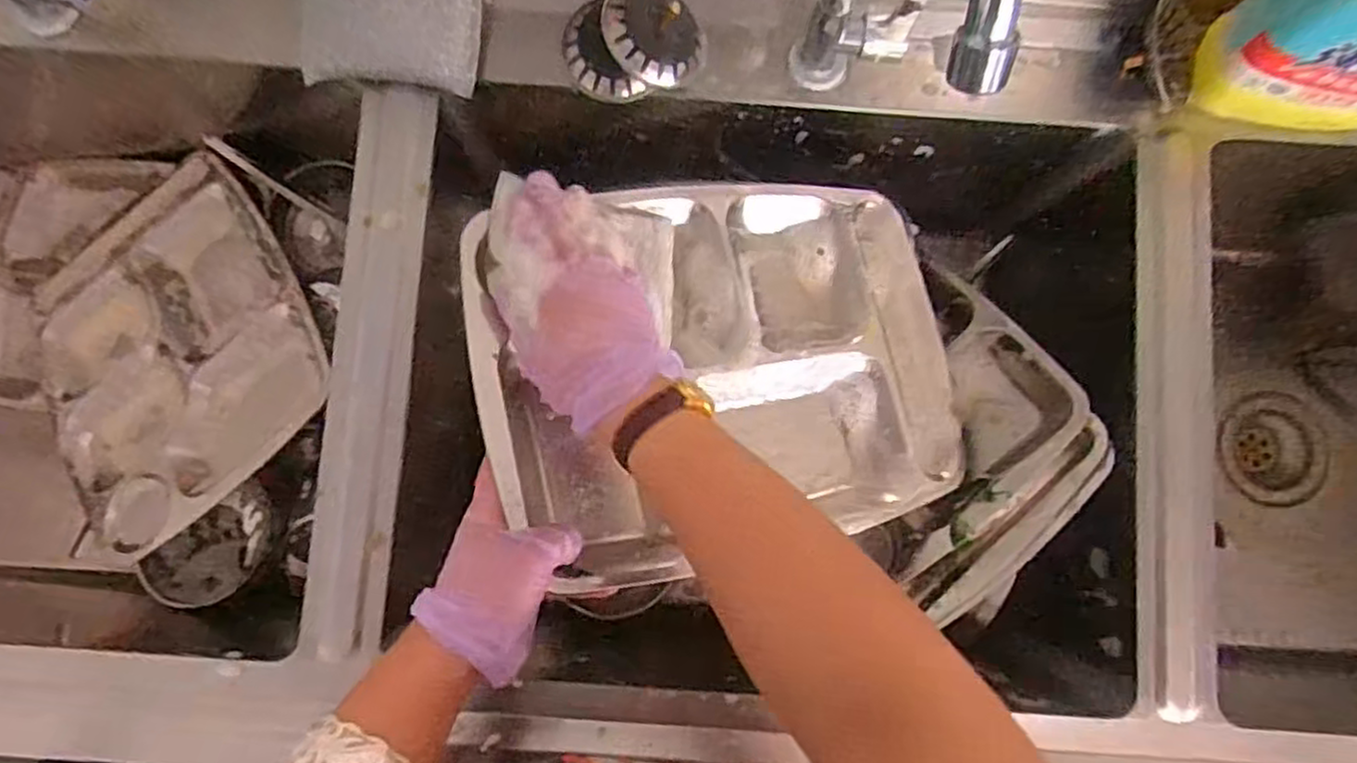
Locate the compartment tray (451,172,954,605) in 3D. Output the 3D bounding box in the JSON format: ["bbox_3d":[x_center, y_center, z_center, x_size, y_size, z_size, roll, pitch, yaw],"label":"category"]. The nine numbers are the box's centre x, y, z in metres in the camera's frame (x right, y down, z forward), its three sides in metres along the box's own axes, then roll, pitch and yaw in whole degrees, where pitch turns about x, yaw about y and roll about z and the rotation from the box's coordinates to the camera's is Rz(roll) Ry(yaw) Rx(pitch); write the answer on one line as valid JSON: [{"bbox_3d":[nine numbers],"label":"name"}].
[{"bbox_3d":[0.035,-0.014,0.499,0.330,0.032,0.250,-8,82,-22],"label":"compartment tray"}]

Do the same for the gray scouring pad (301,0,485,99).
[{"bbox_3d":[-0.200,-0.252,0.509,0.122,0.023,0.089,5,84,0],"label":"gray scouring pad"}]

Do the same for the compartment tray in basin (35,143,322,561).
[{"bbox_3d":[-0.440,-0.031,0.645,0.243,0.030,0.318,-41,68,-3],"label":"compartment tray in basin"}]

